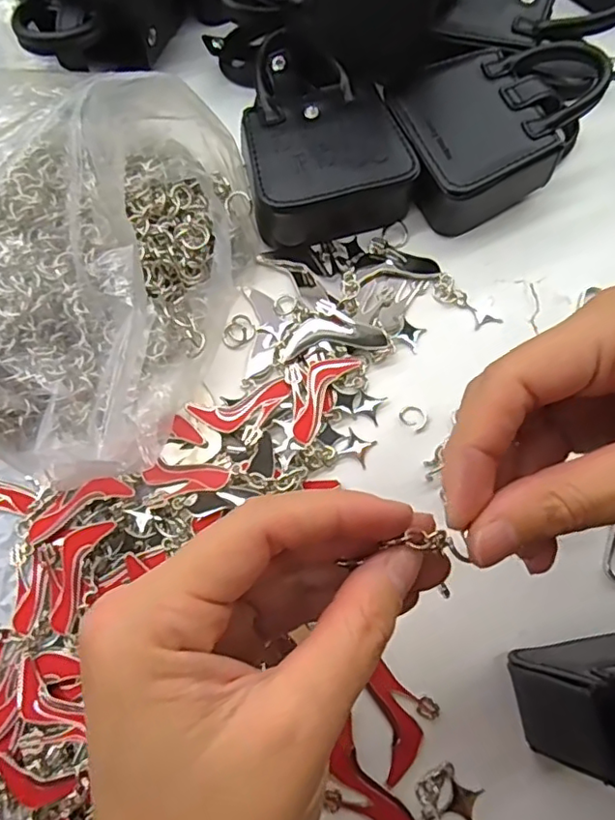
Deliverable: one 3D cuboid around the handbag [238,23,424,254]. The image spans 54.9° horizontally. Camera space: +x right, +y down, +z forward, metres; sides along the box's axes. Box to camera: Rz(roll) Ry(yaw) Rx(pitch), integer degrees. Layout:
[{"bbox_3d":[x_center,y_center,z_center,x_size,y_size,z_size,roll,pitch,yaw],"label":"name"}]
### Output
[{"bbox_3d":[0.001,-0.137,0.292,0.075,0.032,0.108,-18,74,-7],"label":"handbag"}]

